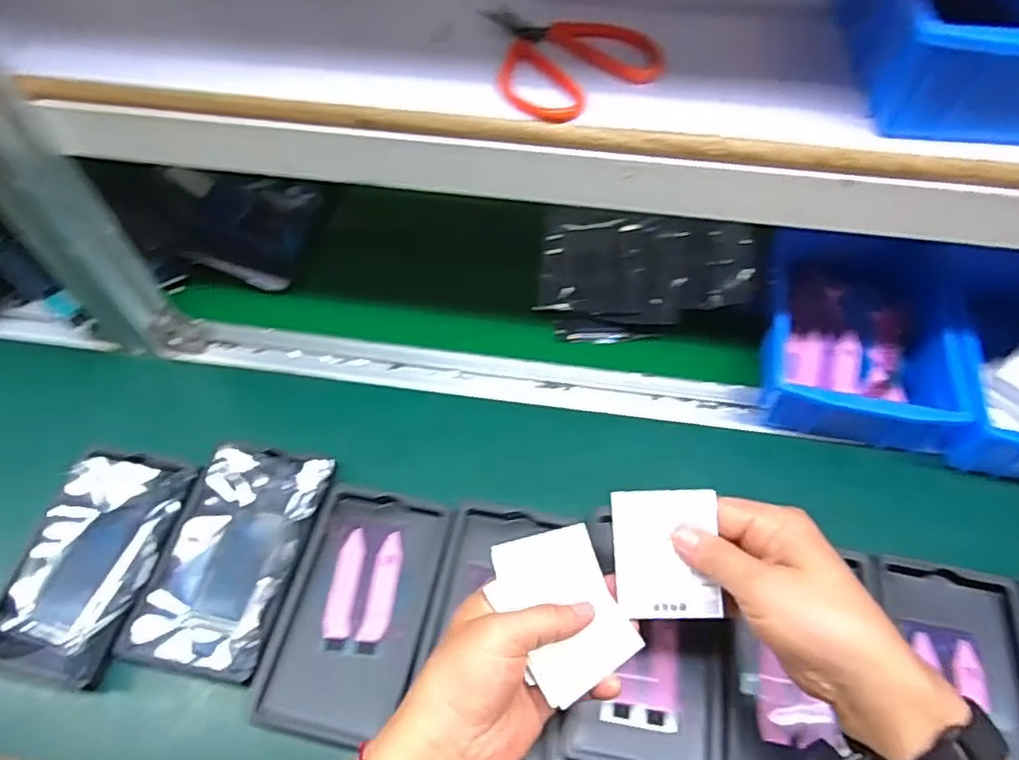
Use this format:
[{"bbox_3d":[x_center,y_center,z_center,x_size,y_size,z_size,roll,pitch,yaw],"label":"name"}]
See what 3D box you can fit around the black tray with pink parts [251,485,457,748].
[{"bbox_3d":[-0.101,0.155,0.444,0.092,0.022,0.155,12,56,8],"label":"black tray with pink parts"}]

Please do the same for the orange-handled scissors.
[{"bbox_3d":[0.028,-0.201,0.400,0.092,0.014,0.103,-32,61,-20],"label":"orange-handled scissors"}]

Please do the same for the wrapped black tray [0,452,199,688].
[{"bbox_3d":[-0.290,0.119,0.452,0.095,0.015,0.152,9,56,6],"label":"wrapped black tray"}]

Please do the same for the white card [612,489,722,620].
[{"bbox_3d":[0.086,0.096,0.364,0.055,0.004,0.068,-3,80,7],"label":"white card"}]

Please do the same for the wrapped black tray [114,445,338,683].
[{"bbox_3d":[-0.192,0.118,0.456,0.093,0.013,0.153,10,56,7],"label":"wrapped black tray"}]

